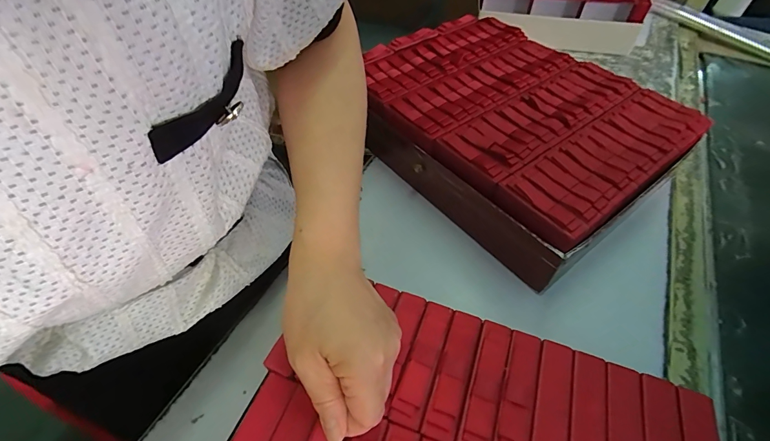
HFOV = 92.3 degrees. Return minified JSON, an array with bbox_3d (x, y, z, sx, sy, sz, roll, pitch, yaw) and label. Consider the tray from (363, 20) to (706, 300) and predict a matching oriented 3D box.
[{"bbox_3d":[0.158,-0.136,0.511,0.290,0.098,0.389,-31,57,-24],"label":"tray"}]

